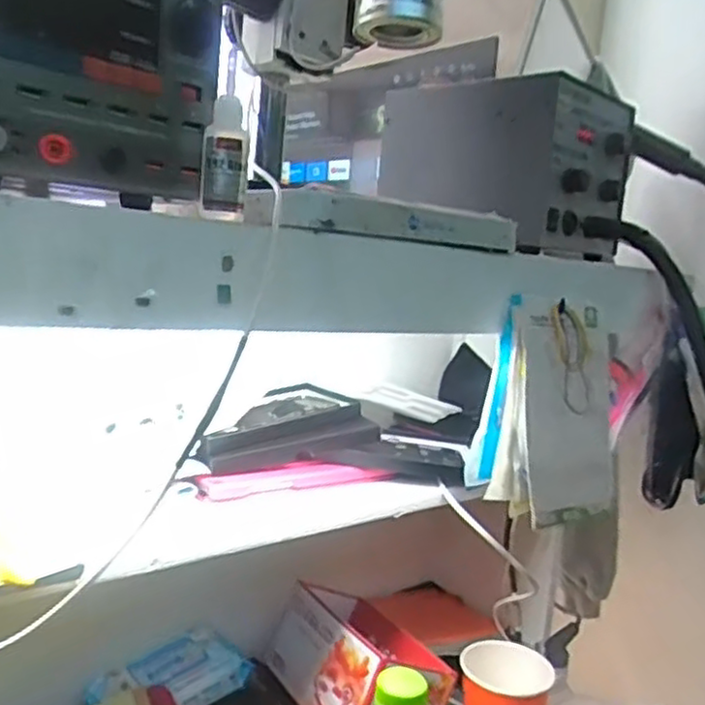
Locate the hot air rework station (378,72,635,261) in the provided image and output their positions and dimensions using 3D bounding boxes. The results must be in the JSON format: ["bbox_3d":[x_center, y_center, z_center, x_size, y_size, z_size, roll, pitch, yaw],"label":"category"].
[{"bbox_3d":[0.163,-0.196,0.775,0.226,0.143,0.178,12,11,42],"label":"hot air rework station"}]

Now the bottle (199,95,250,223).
[{"bbox_3d":[-0.071,-0.110,0.404,0.025,0.068,0.024,4,8,-7],"label":"bottle"}]

